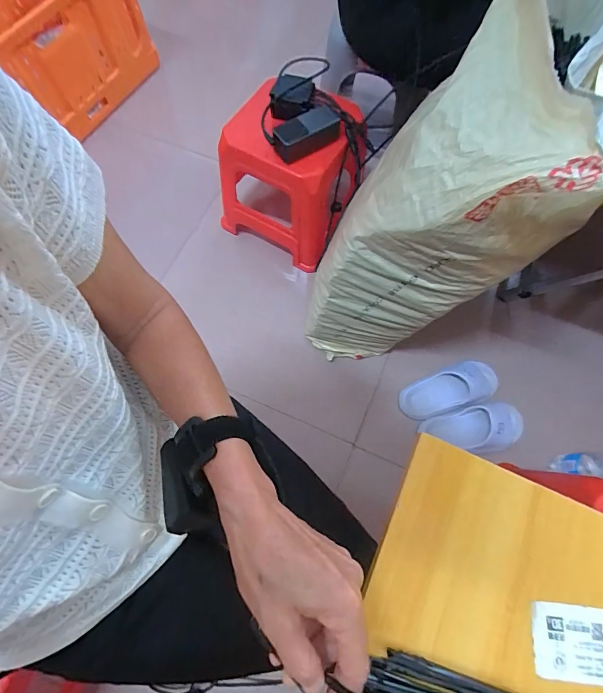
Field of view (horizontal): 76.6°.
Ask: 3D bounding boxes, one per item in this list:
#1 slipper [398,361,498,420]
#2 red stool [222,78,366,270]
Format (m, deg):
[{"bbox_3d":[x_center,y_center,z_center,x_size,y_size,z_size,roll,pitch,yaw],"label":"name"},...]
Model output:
[{"bbox_3d":[0.339,0.099,0.873,0.230,0.059,0.089,-20,67,2],"label":"slipper"},{"bbox_3d":[-0.026,-0.393,0.898,0.276,0.298,0.225,26,72,10],"label":"red stool"}]

